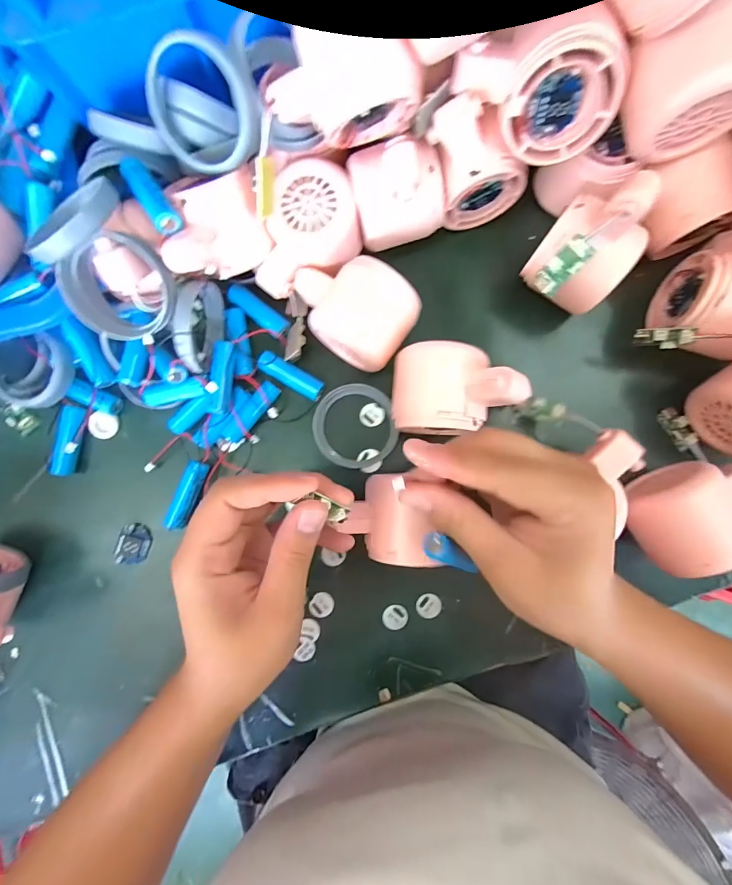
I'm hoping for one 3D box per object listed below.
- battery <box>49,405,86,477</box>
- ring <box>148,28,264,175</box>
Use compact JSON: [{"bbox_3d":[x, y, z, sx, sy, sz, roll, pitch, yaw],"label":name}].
[{"bbox_3d":[-0.211,0.000,0.274,0.011,0.014,0.050,17,88,2],"label":"battery"},{"bbox_3d":[-0.088,-0.181,0.210,0.058,0.015,0.057,8,133,9],"label":"ring"}]

